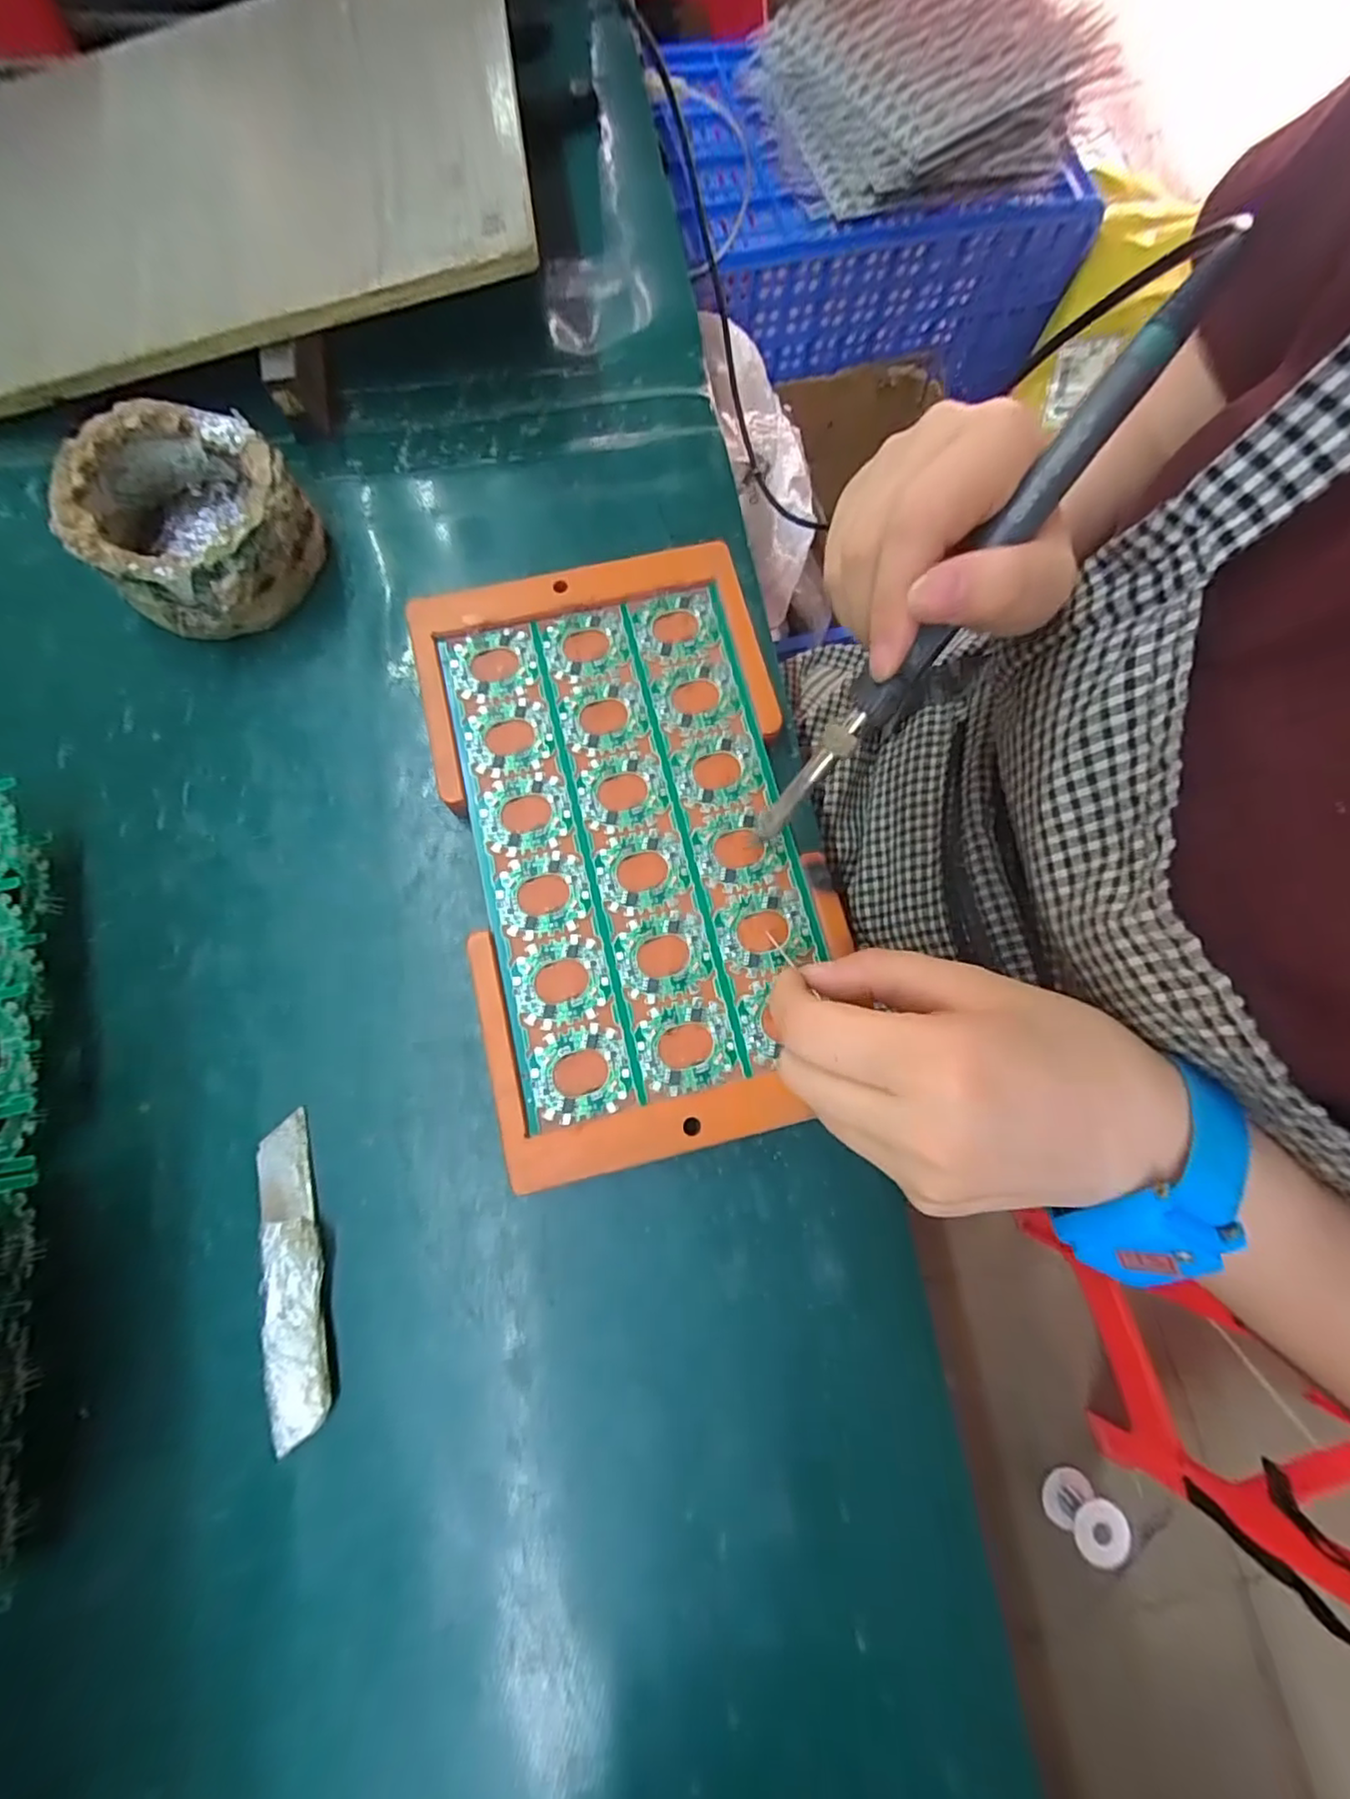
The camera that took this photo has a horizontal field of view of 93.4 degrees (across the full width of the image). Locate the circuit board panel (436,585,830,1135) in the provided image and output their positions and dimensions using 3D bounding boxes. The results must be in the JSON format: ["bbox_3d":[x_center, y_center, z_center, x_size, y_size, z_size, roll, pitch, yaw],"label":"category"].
[{"bbox_3d":[-0.017,-0.027,0.252,0.121,0.004,0.200,-14,78,-5],"label":"circuit board panel"}]

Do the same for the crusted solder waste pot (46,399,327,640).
[{"bbox_3d":[-0.198,-0.156,0.264,0.083,0.043,0.080,0,77,-1],"label":"crusted solder waste pot"}]

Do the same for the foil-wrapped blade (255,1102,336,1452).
[{"bbox_3d":[-0.133,0.129,0.220,0.020,0.010,0.099,-14,78,-4],"label":"foil-wrapped blade"}]

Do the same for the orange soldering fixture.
[{"bbox_3d":[-0.017,-0.027,0.250,0.136,0.007,0.236,-13,78,-4],"label":"orange soldering fixture"}]

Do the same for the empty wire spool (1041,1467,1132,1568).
[{"bbox_3d":[0.509,0.765,0.795,0.070,0.080,0.066,-43,82,-11],"label":"empty wire spool"}]

